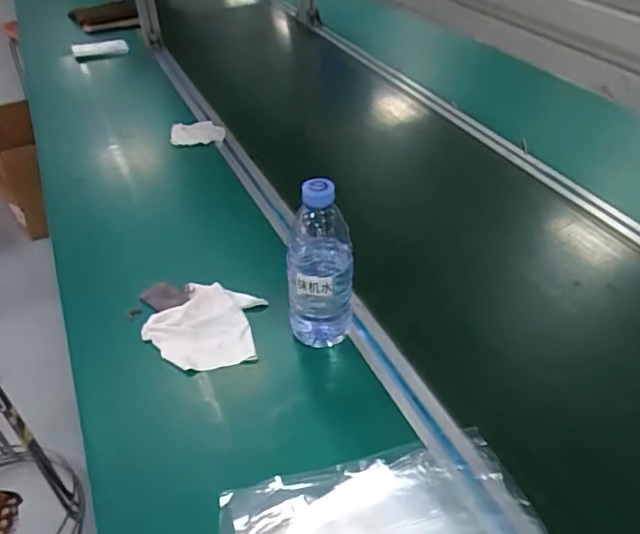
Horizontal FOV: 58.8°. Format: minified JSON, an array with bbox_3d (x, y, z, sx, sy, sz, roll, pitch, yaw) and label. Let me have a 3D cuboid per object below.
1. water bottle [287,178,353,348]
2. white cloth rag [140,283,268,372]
[{"bbox_3d":[0.000,0.000,0.598,0.067,0.195,0.063,-2,40,-1],"label":"water bottle"},{"bbox_3d":[-0.129,0.069,0.664,0.128,0.019,0.121,16,43,19],"label":"white cloth rag"}]

